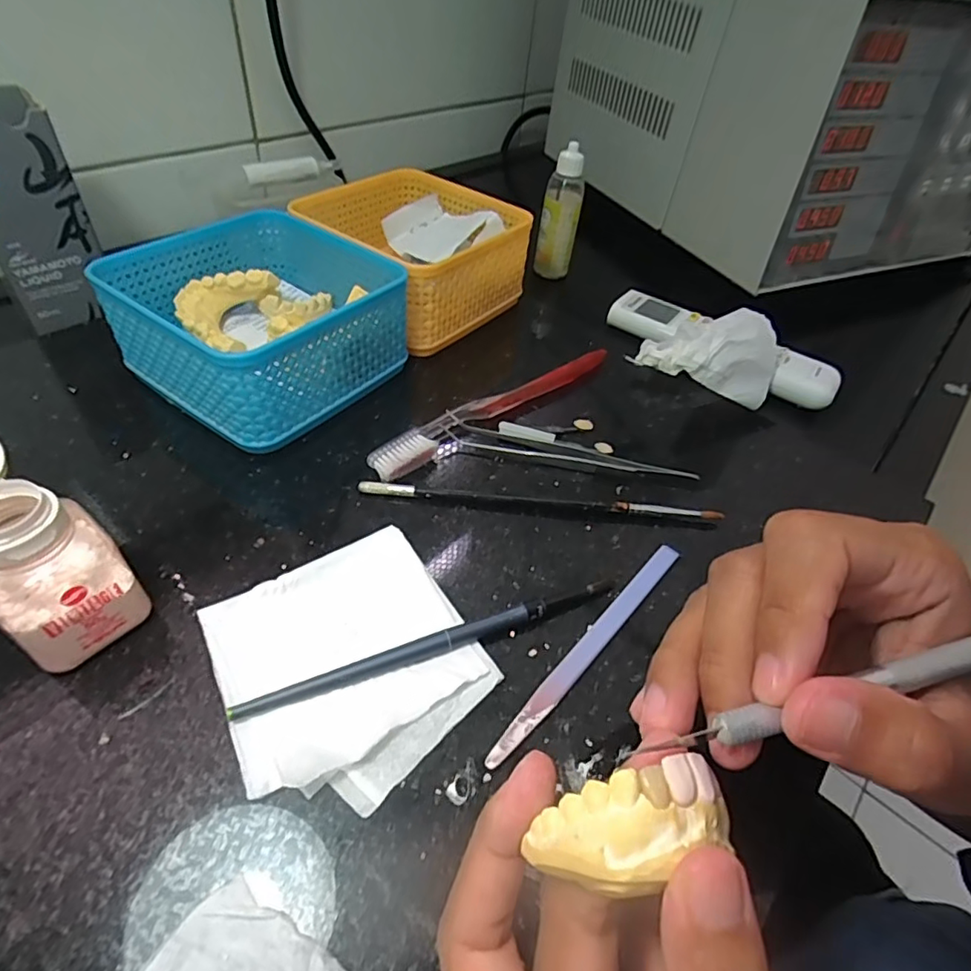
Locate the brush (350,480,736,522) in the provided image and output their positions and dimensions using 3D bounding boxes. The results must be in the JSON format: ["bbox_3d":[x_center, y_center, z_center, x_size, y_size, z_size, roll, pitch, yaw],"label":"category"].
[{"bbox_3d":[0.030,0.008,0.293,0.188,0.007,0.008,5,46,-3],"label":"brush"}]

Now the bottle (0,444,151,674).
[{"bbox_3d":[-0.166,0.022,0.207,0.040,0.077,0.064,-33,58,-32],"label":"bottle"}]

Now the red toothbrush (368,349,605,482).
[{"bbox_3d":[0.007,-0.050,0.342,0.182,0.012,0.021,-32,57,-32],"label":"red toothbrush"}]

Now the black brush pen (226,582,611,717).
[{"bbox_3d":[-0.018,0.066,0.230,0.160,0.008,0.007,-15,50,-20],"label":"black brush pen"}]

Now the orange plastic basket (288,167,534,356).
[{"bbox_3d":[-0.052,-0.167,0.408,0.127,0.067,0.126,32,51,22],"label":"orange plastic basket"}]

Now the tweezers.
[{"bbox_3d":[0.046,-0.021,0.320,0.145,0.010,0.018,10,46,2],"label":"tweezers"}]

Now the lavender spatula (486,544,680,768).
[{"bbox_3d":[0.047,0.067,0.241,0.010,0.005,0.135,35,52,24],"label":"lavender spatula"}]

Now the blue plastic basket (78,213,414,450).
[{"bbox_3d":[-0.130,-0.099,0.335,0.129,0.065,0.133,30,50,20],"label":"blue plastic basket"}]

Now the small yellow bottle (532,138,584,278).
[{"bbox_3d":[0.067,-0.241,0.494,0.033,0.107,0.030,9,46,1],"label":"small yellow bottle"}]

